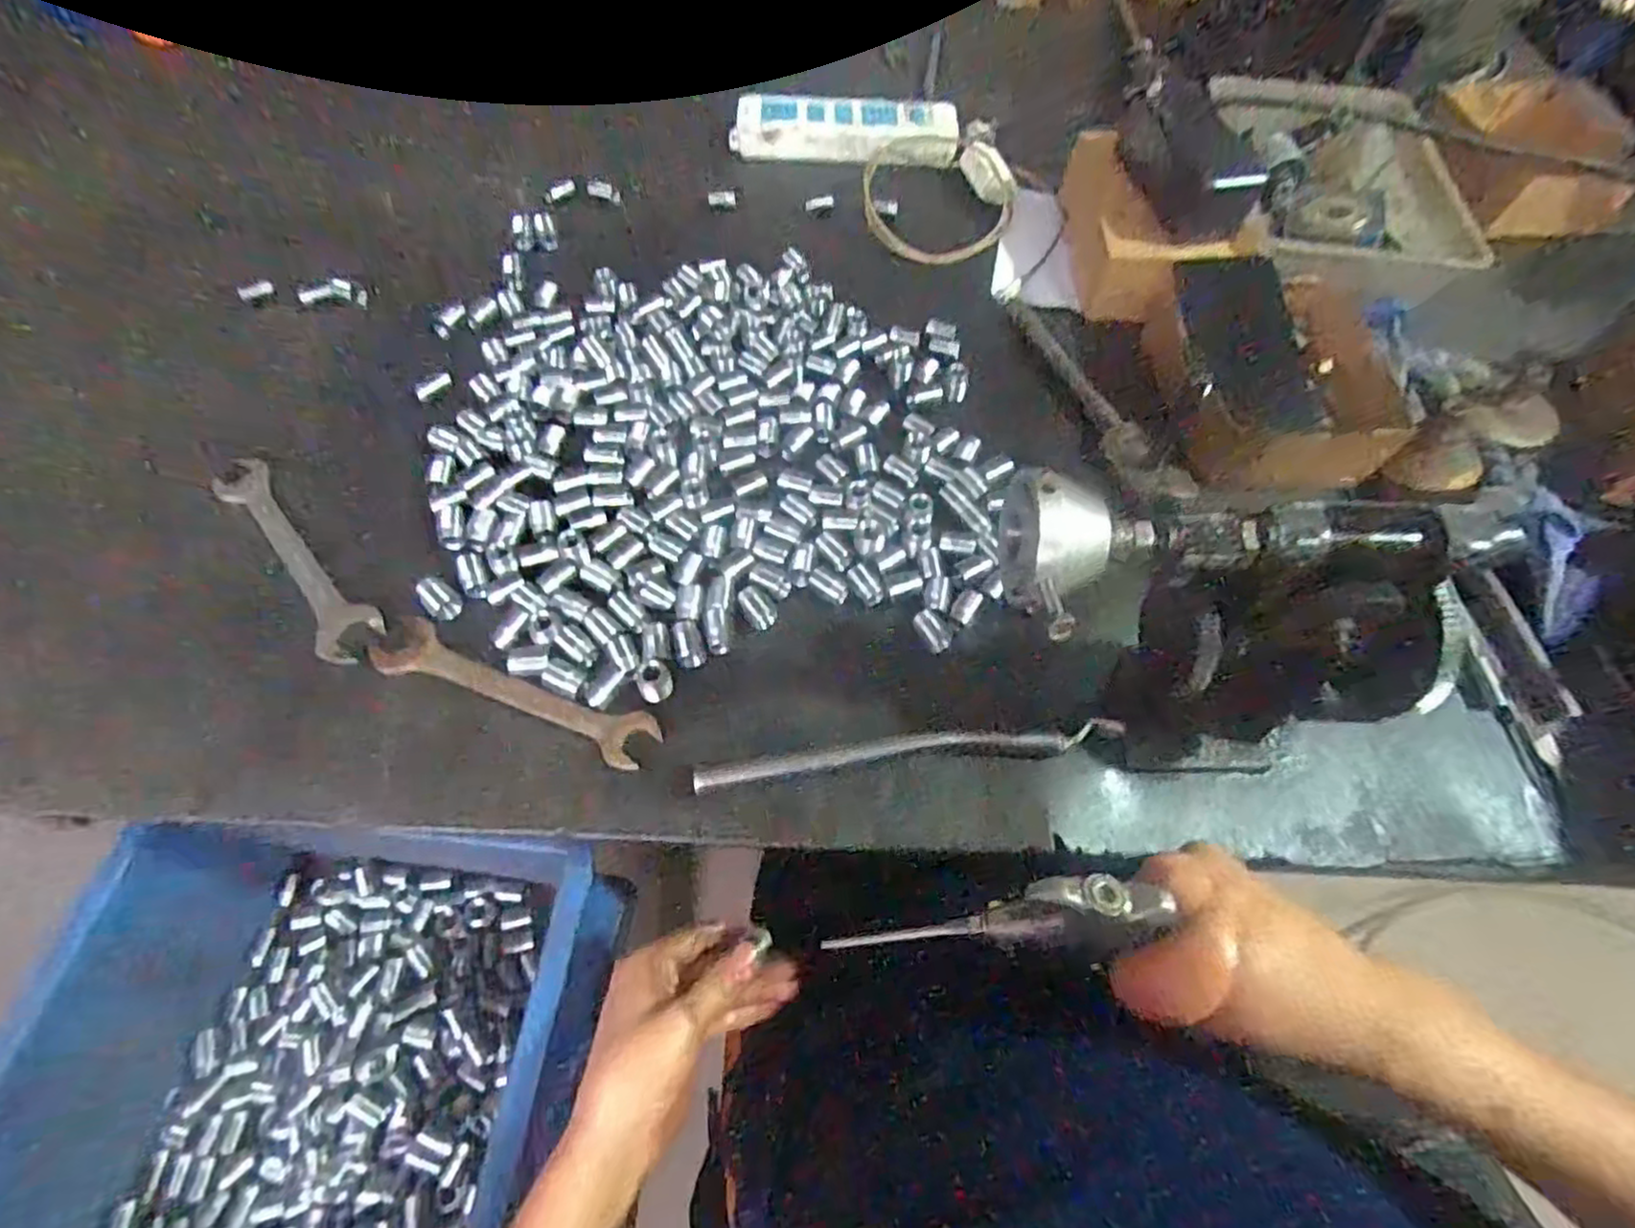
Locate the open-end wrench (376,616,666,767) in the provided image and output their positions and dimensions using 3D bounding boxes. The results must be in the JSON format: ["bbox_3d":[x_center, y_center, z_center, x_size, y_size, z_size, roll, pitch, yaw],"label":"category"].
[{"bbox_3d":[-0.171,0.044,0.407,0.169,0.007,0.033,19,62,8],"label":"open-end wrench"}]

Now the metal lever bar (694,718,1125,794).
[{"bbox_3d":[0.051,0.075,0.395,0.232,0.018,0.020,-5,62,-5],"label":"metal lever bar"}]

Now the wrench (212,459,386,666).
[{"bbox_3d":[-0.322,-0.040,0.442,0.036,0.009,0.176,-37,69,-20],"label":"wrench"}]

